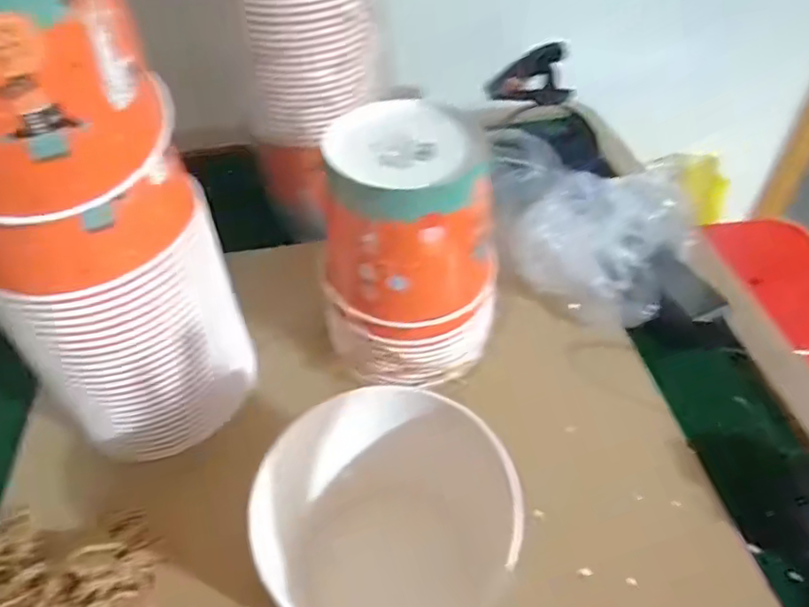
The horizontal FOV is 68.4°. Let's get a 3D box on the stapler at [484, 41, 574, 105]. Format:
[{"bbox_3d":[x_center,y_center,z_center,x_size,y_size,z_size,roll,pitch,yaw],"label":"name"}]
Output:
[{"bbox_3d":[0.169,-0.308,0.794,0.112,0.066,0.044,7,46,8],"label":"stapler"}]

